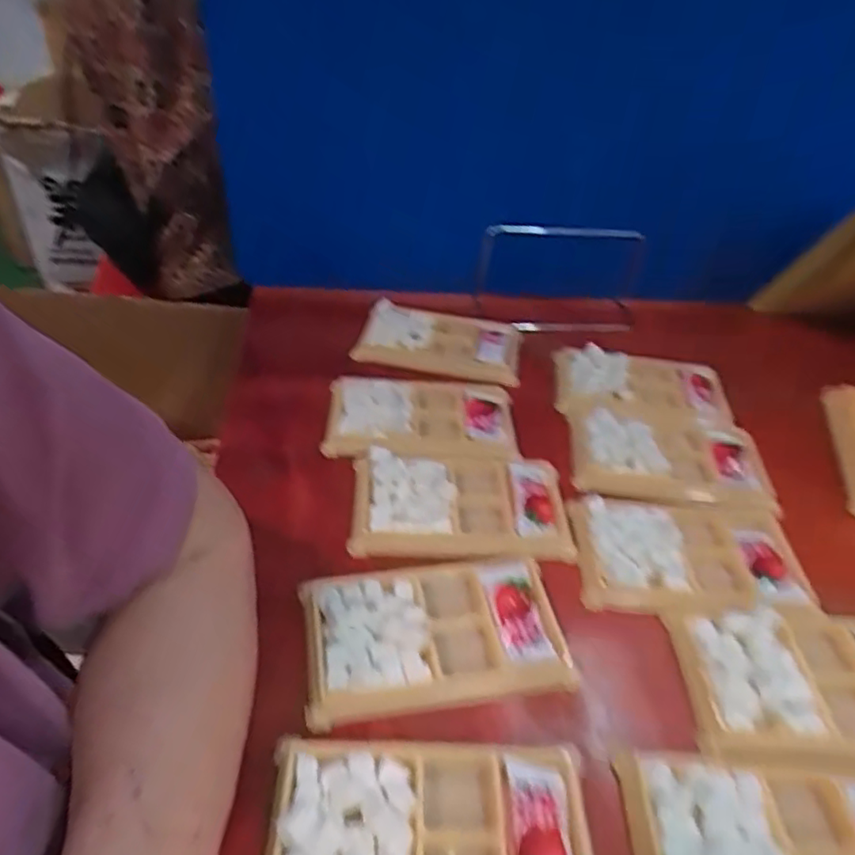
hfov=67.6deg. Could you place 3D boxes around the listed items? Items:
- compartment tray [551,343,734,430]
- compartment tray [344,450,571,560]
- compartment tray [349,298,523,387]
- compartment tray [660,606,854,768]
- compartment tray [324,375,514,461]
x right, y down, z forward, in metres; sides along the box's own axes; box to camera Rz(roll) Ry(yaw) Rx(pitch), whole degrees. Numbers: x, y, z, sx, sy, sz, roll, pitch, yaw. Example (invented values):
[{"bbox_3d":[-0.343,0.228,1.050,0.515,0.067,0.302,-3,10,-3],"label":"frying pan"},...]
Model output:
[{"bbox_3d":[0.177,-0.034,0.531,0.141,0.018,0.089,6,40,1],"label":"compartment tray"},{"bbox_3d":[0.021,0.047,0.407,0.134,0.020,0.084,2,40,-4],"label":"compartment tray"},{"bbox_3d":[0.012,-0.076,0.551,0.137,0.013,0.086,11,40,7],"label":"compartment tray"},{"bbox_3d":[0.201,0.131,0.330,0.136,0.017,0.084,4,40,-1],"label":"compartment tray"},{"bbox_3d":[-0.004,-0.009,0.471,0.137,0.012,0.082,2,40,-4],"label":"compartment tray"}]

